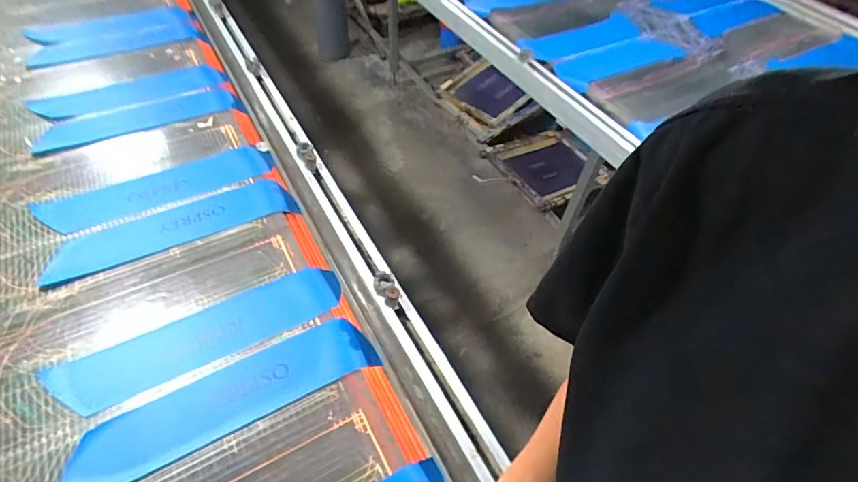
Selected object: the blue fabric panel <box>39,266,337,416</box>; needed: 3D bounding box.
[{"bbox_3d":[-0.370,0.159,0.767,0.453,0.016,0.119,-22,56,-24],"label":"blue fabric panel"}]

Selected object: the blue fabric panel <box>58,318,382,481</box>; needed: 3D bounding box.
[{"bbox_3d":[-0.308,0.237,0.694,0.453,0.011,0.104,-22,56,-20],"label":"blue fabric panel"}]

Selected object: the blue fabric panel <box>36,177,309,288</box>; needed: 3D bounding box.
[{"bbox_3d":[-0.507,-0.032,0.909,0.453,0.023,0.104,-23,56,-21],"label":"blue fabric panel"}]

